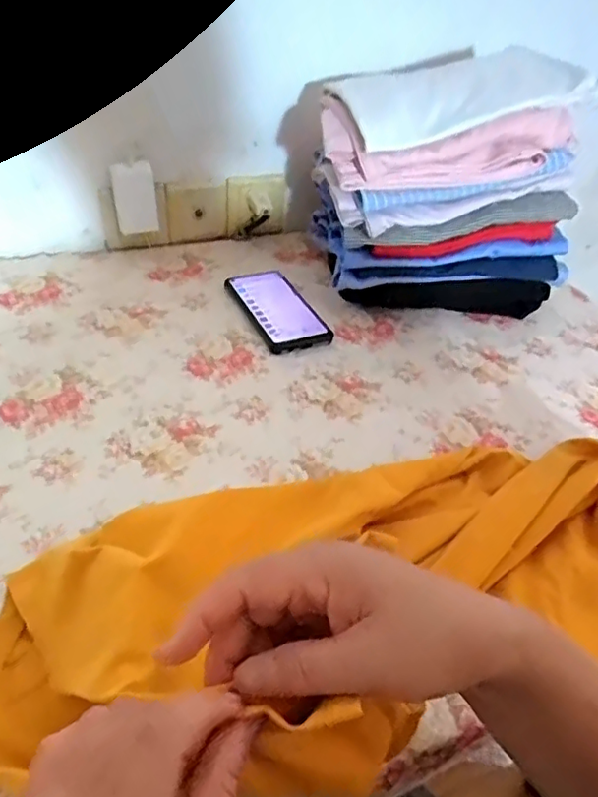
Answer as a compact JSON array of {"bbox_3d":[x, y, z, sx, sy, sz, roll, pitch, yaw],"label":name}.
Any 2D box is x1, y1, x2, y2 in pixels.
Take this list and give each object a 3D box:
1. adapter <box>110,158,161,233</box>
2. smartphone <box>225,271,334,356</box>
[{"bbox_3d":[-0.205,-0.255,0.737,0.052,0.087,0.026,-6,41,-13],"label":"adapter"},{"bbox_3d":[-0.026,-0.106,0.693,0.078,0.016,0.153,-15,46,-22],"label":"smartphone"}]

